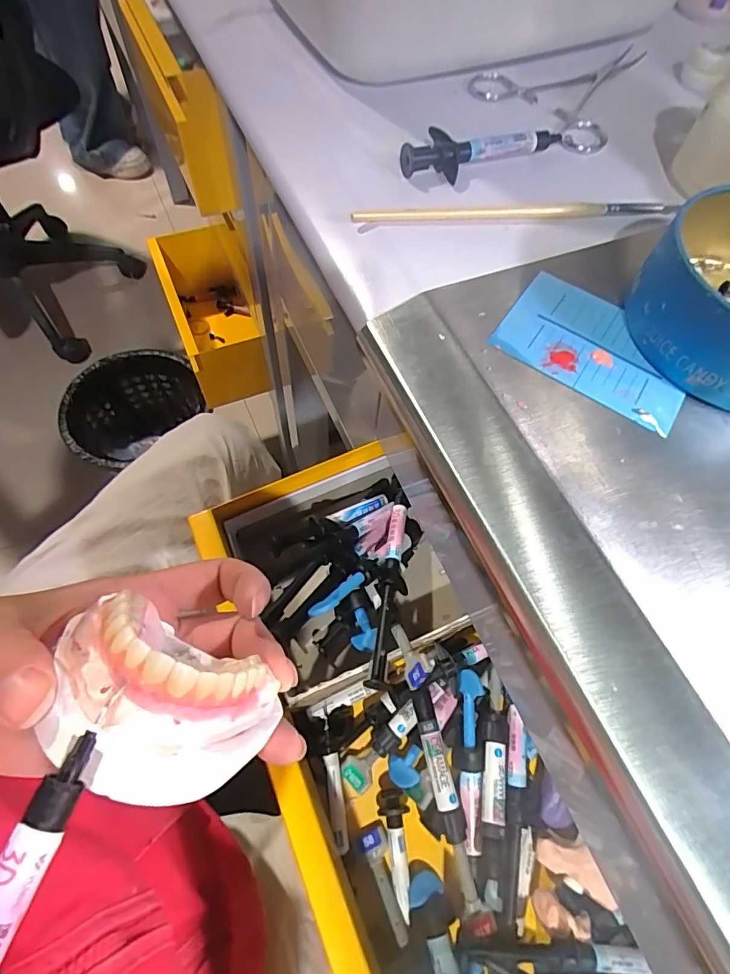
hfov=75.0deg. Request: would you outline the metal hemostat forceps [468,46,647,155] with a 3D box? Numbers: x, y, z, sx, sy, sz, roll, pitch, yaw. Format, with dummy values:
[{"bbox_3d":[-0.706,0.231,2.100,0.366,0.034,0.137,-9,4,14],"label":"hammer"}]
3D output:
[{"bbox_3d":[0.127,-0.267,0.313,0.094,0.012,0.139,27,65,10],"label":"metal hemostat forceps"}]

